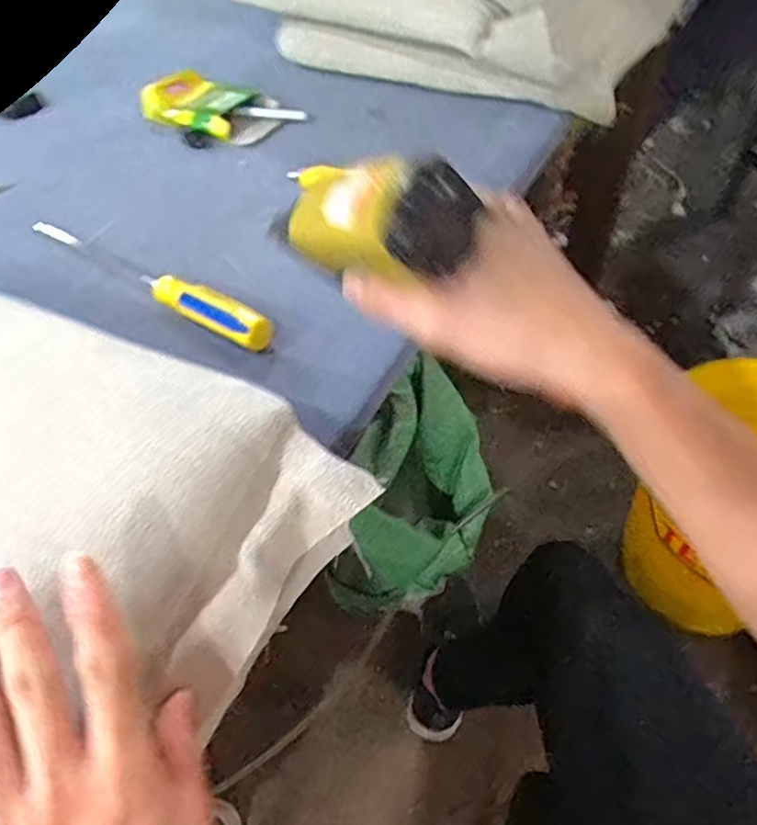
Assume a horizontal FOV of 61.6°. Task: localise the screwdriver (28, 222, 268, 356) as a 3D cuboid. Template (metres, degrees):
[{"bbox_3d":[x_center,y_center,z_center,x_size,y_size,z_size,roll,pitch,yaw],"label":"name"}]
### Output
[{"bbox_3d":[-0.202,-0.121,0.534,0.295,0.030,0.031,31,58,25],"label":"screwdriver"}]

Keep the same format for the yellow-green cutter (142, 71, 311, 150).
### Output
[{"bbox_3d":[-0.190,-0.345,0.726,0.177,0.026,0.102,26,56,22],"label":"yellow-green cutter"}]

